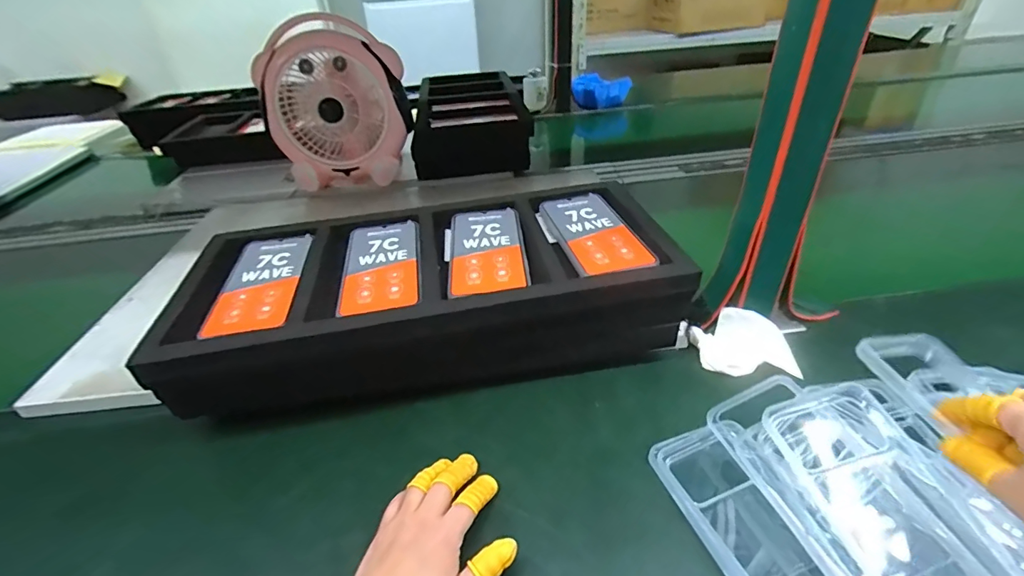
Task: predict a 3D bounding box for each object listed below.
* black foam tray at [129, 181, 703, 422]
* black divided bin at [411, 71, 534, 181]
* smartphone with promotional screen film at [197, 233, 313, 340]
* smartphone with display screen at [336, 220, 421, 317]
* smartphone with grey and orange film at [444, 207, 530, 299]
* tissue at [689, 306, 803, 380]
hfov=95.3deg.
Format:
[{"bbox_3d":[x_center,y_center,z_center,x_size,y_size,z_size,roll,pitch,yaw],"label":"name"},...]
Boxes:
[{"bbox_3d":[-0.081,0.007,0.509,0.468,0.111,0.217,-9,36,-7],"label":"black foam tray"},{"bbox_3d":[-0.090,-0.379,1.044,0.224,0.096,0.445,-6,36,-2],"label":"black divided bin"},{"bbox_3d":[-0.248,-0.008,0.468,0.070,0.007,0.171,-8,36,-6],"label":"smartphone with promotional screen film"},{"bbox_3d":[-0.132,-0.025,0.480,0.075,0.009,0.161,-8,36,-6],"label":"smartphone with display screen"},{"bbox_3d":[-0.030,-0.042,0.497,0.083,0.007,0.172,-5,36,-2],"label":"smartphone with grey and orange film"},{"bbox_3d":[0.238,0.055,0.476,0.094,0.035,0.064,-4,36,0],"label":"tissue"}]

